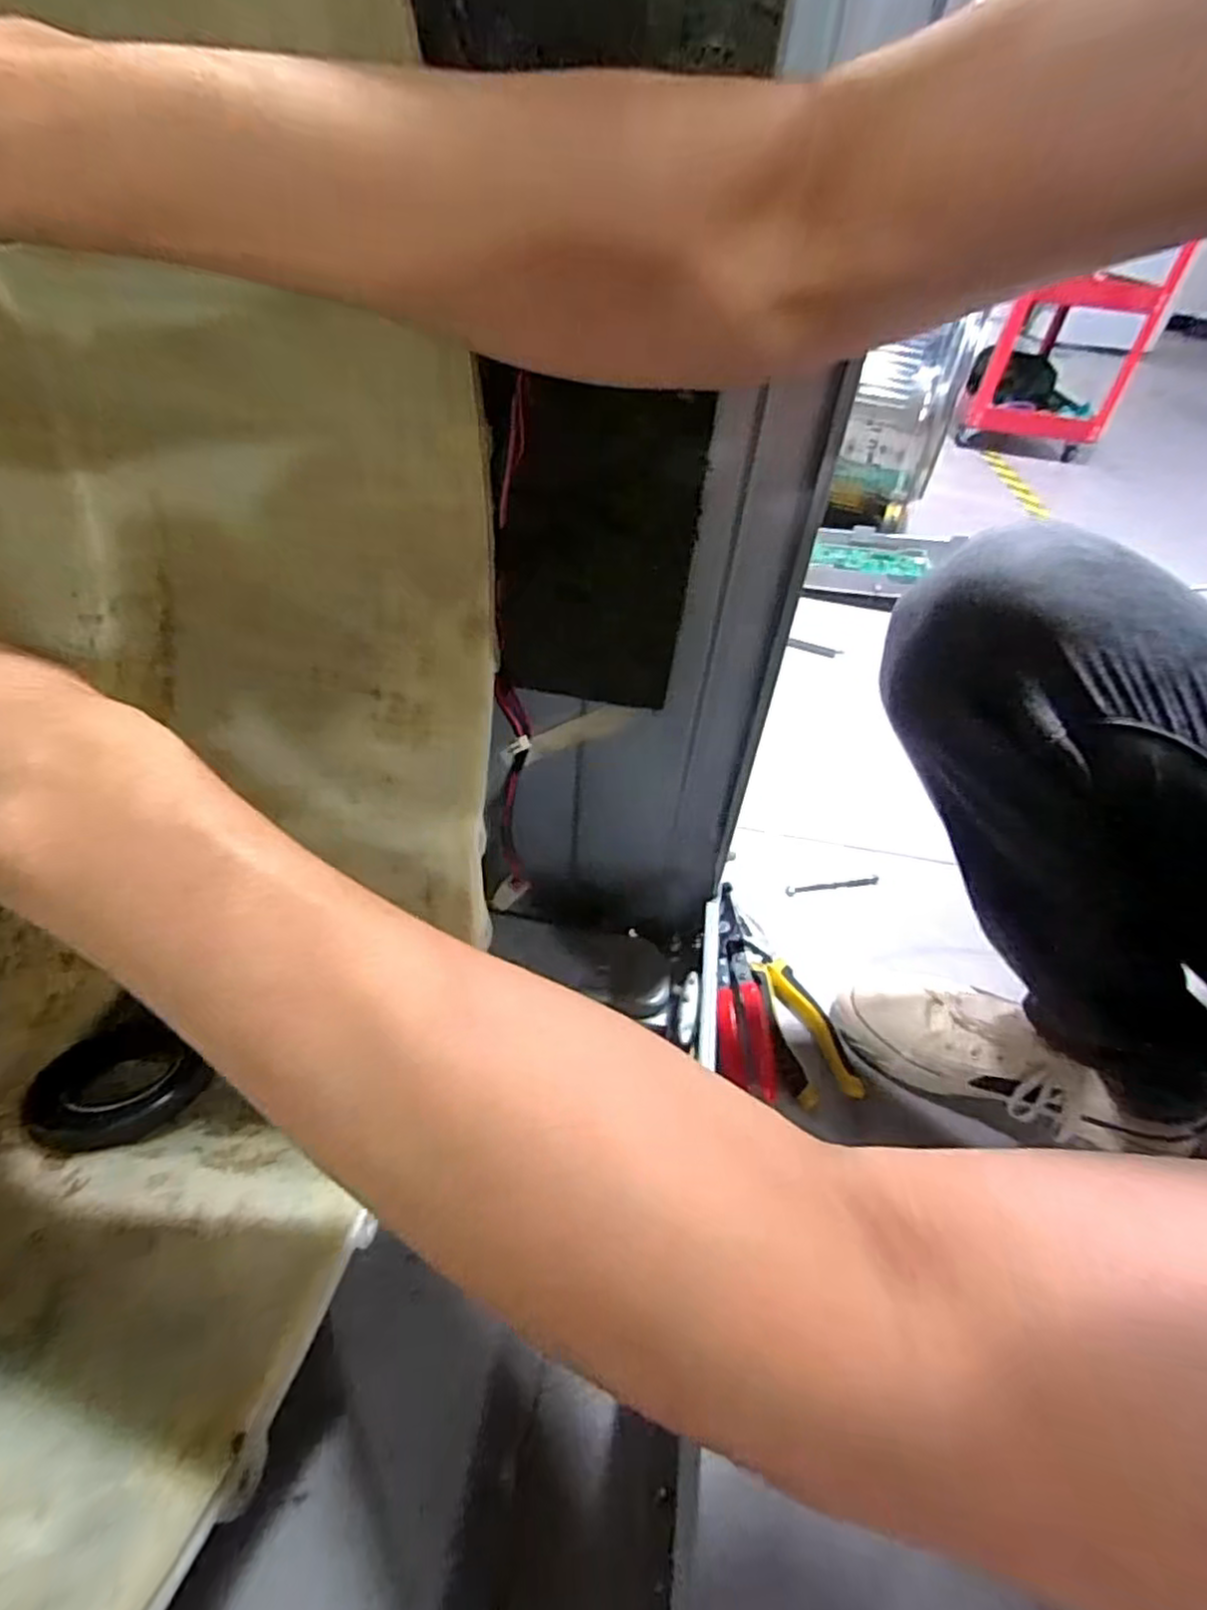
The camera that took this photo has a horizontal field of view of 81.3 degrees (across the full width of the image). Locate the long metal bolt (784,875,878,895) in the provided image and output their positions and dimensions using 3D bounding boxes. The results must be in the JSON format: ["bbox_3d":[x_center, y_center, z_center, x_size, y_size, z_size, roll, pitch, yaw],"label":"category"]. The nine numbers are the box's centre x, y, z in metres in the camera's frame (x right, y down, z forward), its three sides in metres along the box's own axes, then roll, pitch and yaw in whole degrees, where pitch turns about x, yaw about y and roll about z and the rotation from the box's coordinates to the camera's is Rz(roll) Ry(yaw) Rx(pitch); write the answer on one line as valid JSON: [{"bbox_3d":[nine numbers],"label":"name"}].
[{"bbox_3d":[0.237,0.083,0.728,0.104,0.005,0.011,-5,43,-12],"label":"long metal bolt"}]

